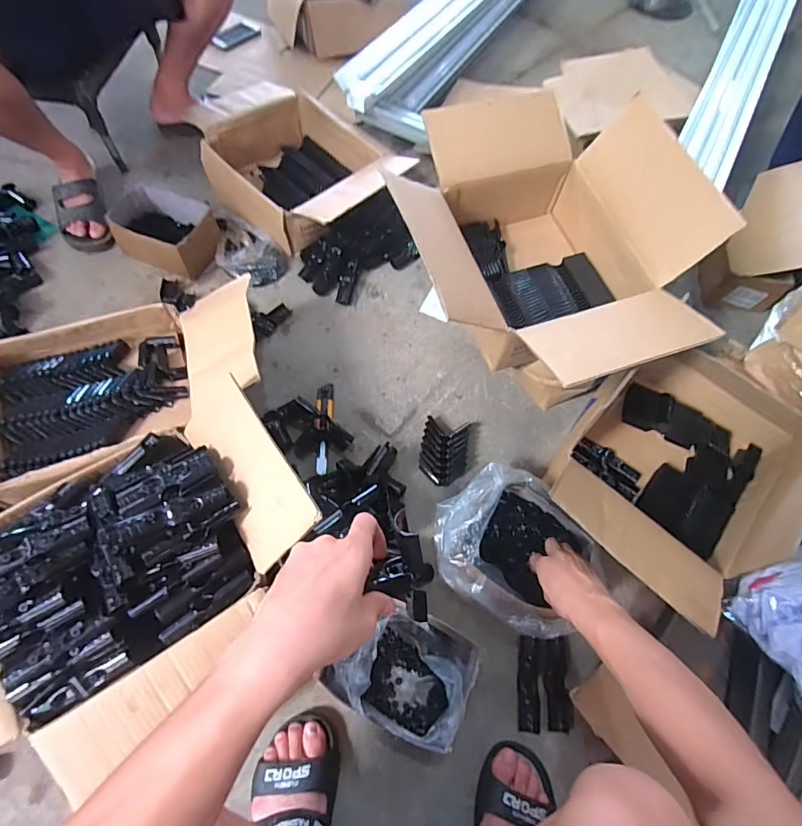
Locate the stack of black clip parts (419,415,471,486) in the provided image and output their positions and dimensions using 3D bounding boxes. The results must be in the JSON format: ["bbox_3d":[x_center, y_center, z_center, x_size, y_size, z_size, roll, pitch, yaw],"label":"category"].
[{"bbox_3d":[0.081,0.070,0.880,0.087,0.035,0.129,11,63,2],"label":"stack of black clip parts"}]

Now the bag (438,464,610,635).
[{"bbox_3d":[0.177,0.213,0.758,0.239,0.119,0.207,34,66,13],"label":"bag"}]

